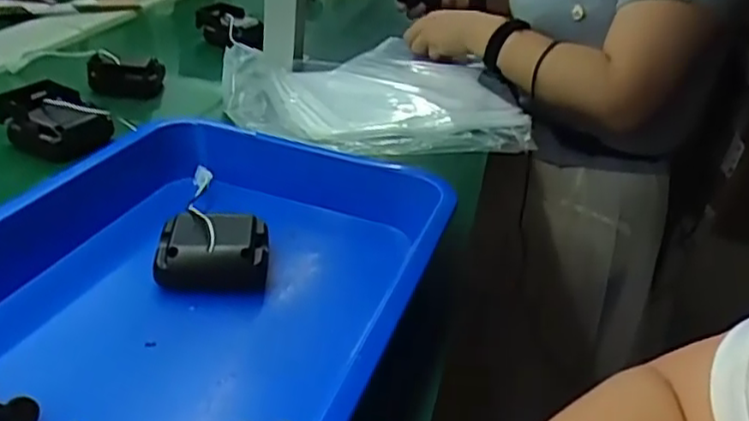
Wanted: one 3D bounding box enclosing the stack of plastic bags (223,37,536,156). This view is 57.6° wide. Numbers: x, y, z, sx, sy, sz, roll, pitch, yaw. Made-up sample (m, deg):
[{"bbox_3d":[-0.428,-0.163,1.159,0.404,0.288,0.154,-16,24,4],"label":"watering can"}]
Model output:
[{"bbox_3d":[-0.007,-0.132,0.775,0.321,0.036,0.279,-5,31,-20],"label":"stack of plastic bags"}]

